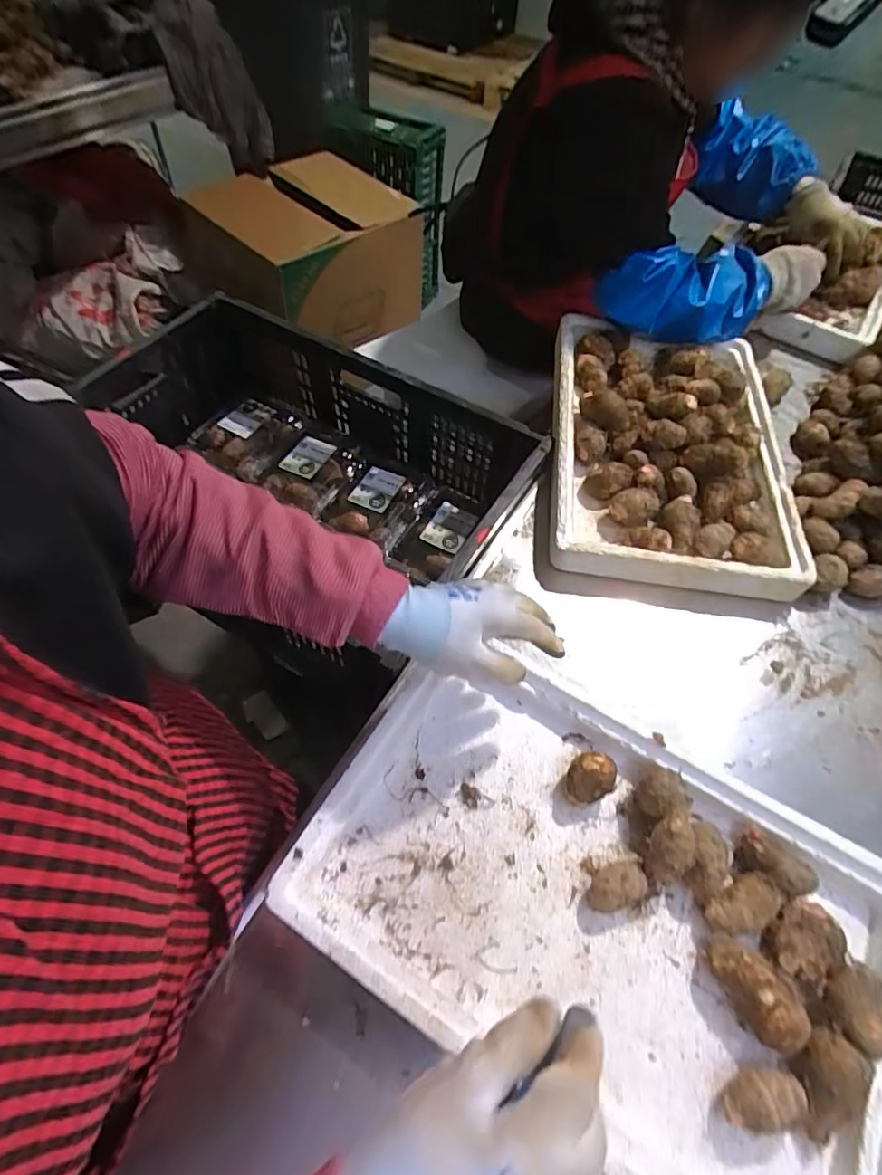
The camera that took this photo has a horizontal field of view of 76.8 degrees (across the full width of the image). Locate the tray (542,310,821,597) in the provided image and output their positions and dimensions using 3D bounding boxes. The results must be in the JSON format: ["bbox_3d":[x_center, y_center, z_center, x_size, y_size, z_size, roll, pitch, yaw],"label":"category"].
[{"bbox_3d":[0.301,-0.207,0.745,0.296,0.080,0.452,9,57,2],"label":"tray"}]

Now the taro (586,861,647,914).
[{"bbox_3d":[0.143,0.246,0.456,0.043,0.033,0.033,-7,58,-8],"label":"taro"}]

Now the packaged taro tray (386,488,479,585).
[{"bbox_3d":[-0.009,-0.084,0.836,0.105,0.033,0.157,19,58,8],"label":"packaged taro tray"}]

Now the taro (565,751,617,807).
[{"bbox_3d":[0.132,0.170,0.497,0.048,0.038,0.039,-18,60,-14],"label":"taro"}]

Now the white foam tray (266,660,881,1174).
[{"bbox_3d":[0.126,0.253,0.450,0.465,0.051,0.282,27,59,13],"label":"white foam tray"}]

